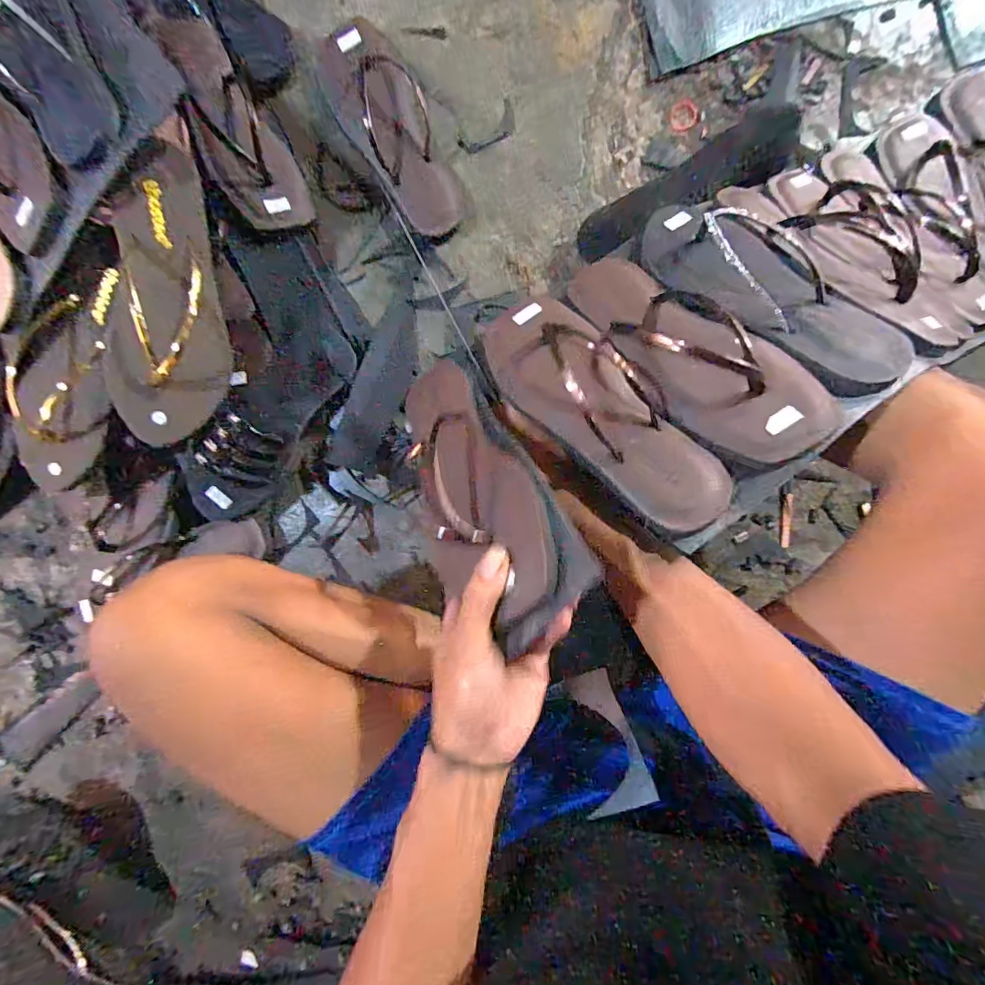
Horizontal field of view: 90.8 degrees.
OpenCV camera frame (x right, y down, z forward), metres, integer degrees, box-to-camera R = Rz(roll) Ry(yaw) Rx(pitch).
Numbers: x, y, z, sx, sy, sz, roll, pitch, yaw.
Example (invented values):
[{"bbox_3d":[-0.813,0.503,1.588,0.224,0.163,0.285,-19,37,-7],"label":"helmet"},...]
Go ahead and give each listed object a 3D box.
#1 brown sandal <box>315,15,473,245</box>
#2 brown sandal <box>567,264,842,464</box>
[{"bbox_3d":[-0.105,-0.397,0.535,0.102,0.047,0.247,-35,91,3],"label":"brown sandal"},{"bbox_3d":[0.143,-0.116,0.370,0.092,0.040,0.240,-40,62,5],"label":"brown sandal"}]

